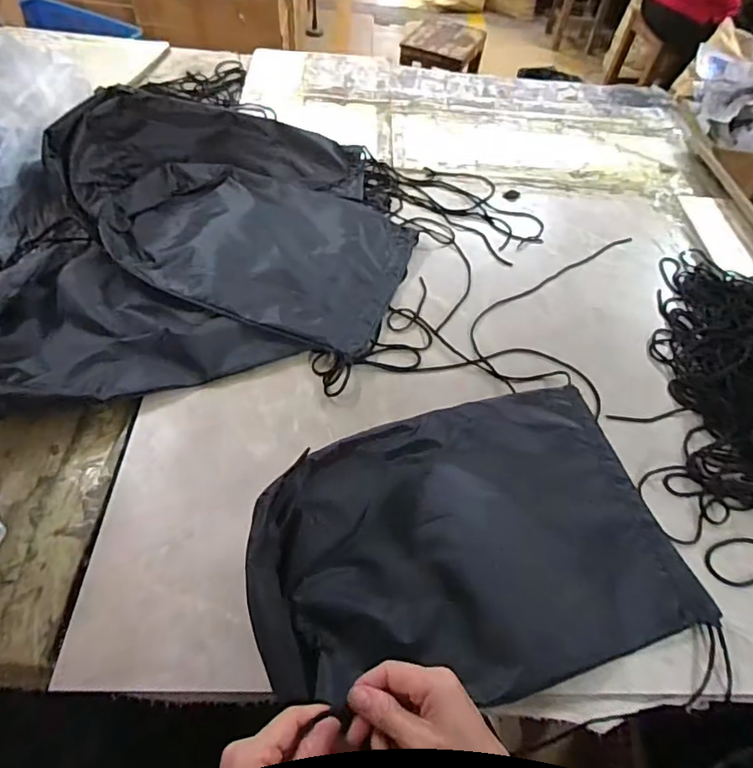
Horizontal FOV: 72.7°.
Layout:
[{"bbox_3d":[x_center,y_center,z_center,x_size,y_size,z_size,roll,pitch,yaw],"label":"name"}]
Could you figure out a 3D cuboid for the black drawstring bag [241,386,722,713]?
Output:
[{"bbox_3d":[0.091,0.136,0.471,0.396,0.088,0.263,-15,56,-13],"label":"black drawstring bag"}]

